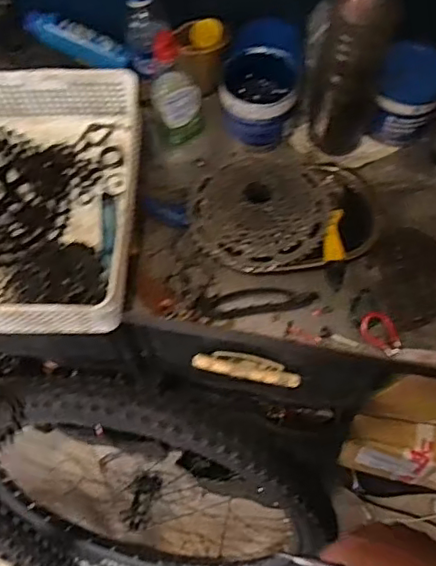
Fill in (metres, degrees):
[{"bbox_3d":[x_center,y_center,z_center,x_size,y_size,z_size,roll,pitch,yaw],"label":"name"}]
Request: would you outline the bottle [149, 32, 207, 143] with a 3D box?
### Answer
[{"bbox_3d":[-0.059,-0.270,0.795,0.066,0.164,0.082,-10,62,-3],"label":"bottle"}]

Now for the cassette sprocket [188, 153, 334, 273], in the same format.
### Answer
[{"bbox_3d":[0.053,-0.099,0.740,0.177,0.037,0.182,-5,64,-3],"label":"cassette sprocket"}]

